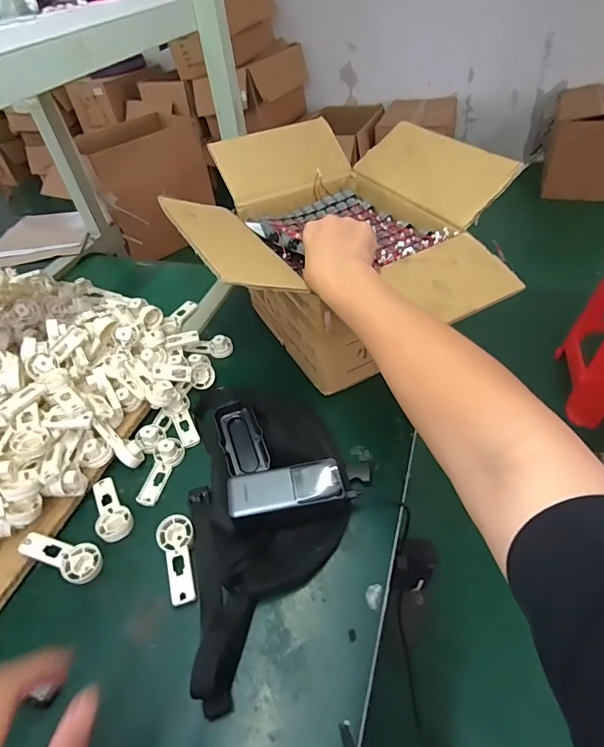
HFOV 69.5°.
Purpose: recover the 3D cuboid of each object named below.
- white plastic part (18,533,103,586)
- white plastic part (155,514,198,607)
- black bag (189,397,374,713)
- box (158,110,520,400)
[{"bbox_3d":[-0.273,0.206,0.490,0.092,0.014,0.040,21,48,0],"label":"white plastic part"},{"bbox_3d":[-0.137,0.202,0.481,0.038,0.014,0.093,-17,45,-9],"label":"white plastic part"},{"bbox_3d":[-0.030,0.140,0.515,0.219,0.052,0.367,-12,44,-5],"label":"black bag"},{"bbox_3d":[0.055,-0.167,0.652,0.399,0.255,0.467,-29,48,-21],"label":"box"}]

